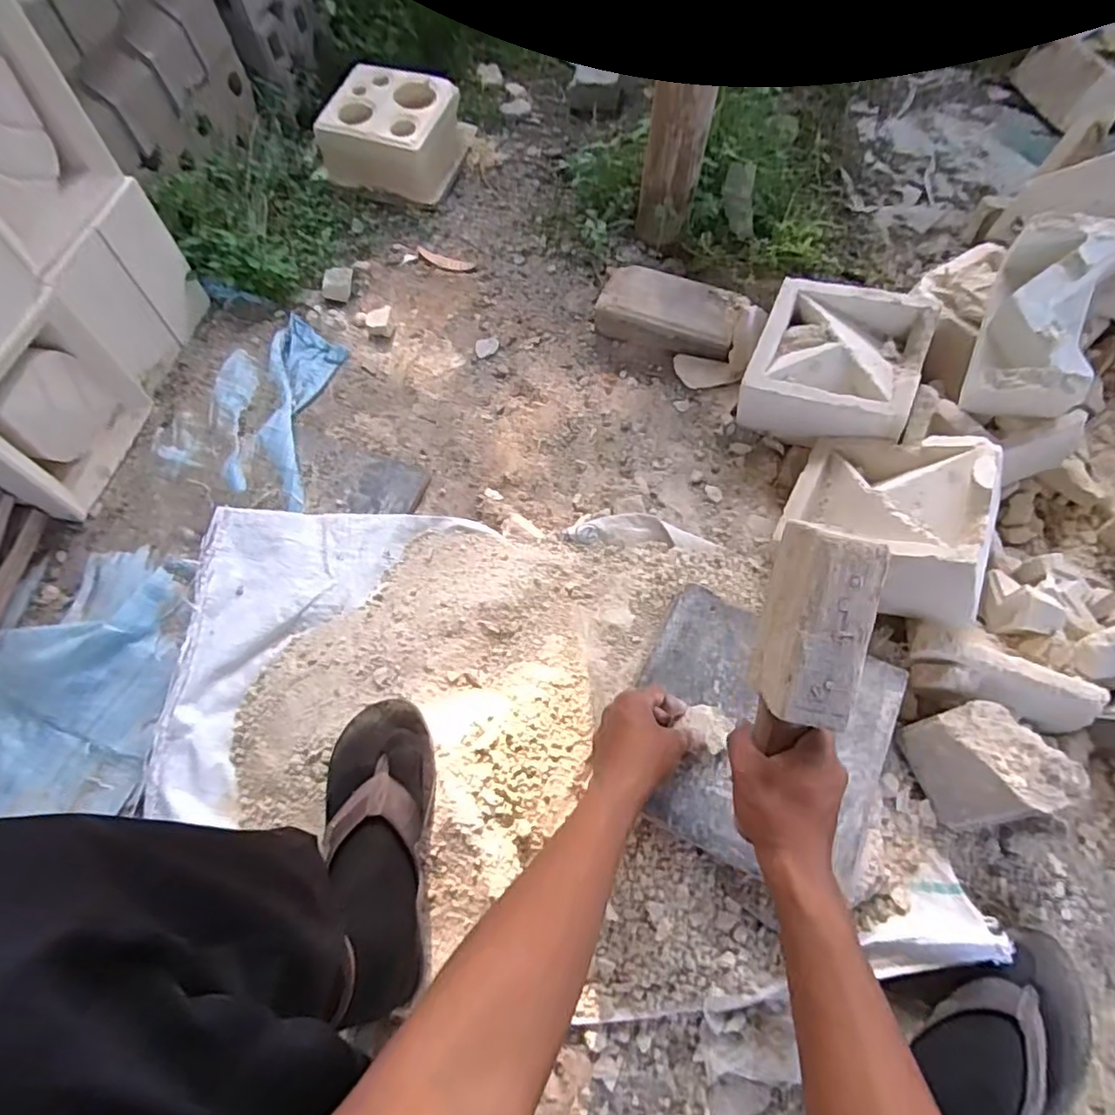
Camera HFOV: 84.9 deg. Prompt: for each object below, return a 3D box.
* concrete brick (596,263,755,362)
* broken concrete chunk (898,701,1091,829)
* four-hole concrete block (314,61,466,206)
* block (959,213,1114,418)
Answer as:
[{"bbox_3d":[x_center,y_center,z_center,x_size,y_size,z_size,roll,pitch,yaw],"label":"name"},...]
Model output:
[{"bbox_3d":[0.168,-0.365,0.920,0.213,0.056,0.105,24,68,14],"label":"concrete brick"},{"bbox_3d":[0.423,0.200,0.598,0.111,0.068,0.108,-15,64,-4],"label":"broken concrete chunk"},{"bbox_3d":[-0.317,-0.807,1.159,0.238,0.109,0.219,17,66,11],"label":"four-hole concrete block"},{"bbox_3d":[0.565,-0.272,0.713,0.107,0.112,0.219,12,92,9],"label":"block"}]

